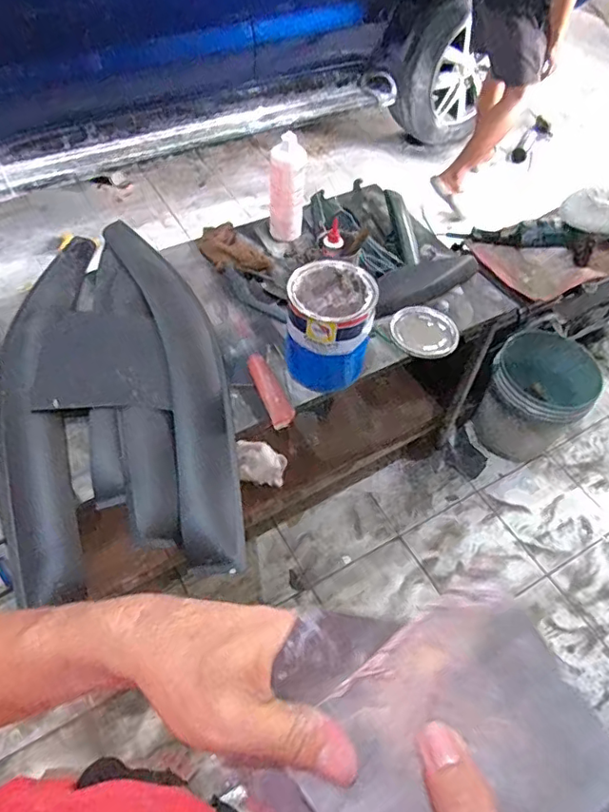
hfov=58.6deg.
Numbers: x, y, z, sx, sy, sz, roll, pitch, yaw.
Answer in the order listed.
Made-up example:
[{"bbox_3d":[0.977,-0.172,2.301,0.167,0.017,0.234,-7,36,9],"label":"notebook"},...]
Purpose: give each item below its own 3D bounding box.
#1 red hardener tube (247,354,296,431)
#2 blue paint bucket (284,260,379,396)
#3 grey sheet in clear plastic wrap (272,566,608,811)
[{"bbox_3d":[-0.068,-0.032,1.077,0.047,0.034,0.160,-19,57,-17],"label":"red hardener tube"},{"bbox_3d":[0.048,-0.153,1.084,0.162,0.216,0.179,9,54,3],"label":"blue paint bucket"},{"bbox_3d":[0.050,0.142,0.241,0.130,0.023,0.117,-39,66,10],"label":"grey sheet in clear plastic wrap"}]

